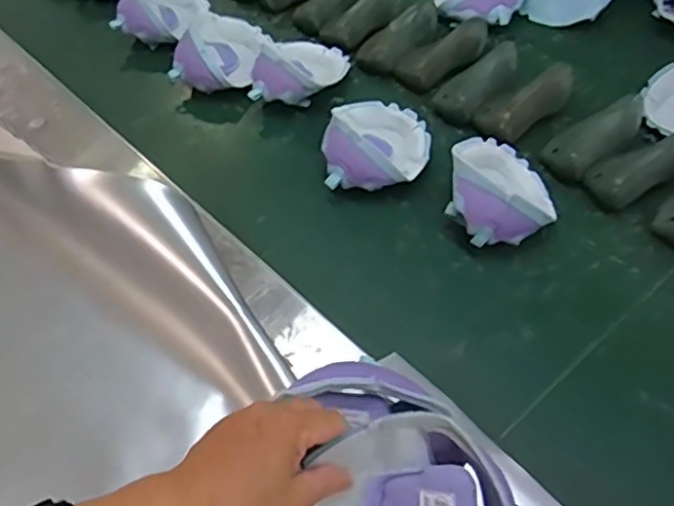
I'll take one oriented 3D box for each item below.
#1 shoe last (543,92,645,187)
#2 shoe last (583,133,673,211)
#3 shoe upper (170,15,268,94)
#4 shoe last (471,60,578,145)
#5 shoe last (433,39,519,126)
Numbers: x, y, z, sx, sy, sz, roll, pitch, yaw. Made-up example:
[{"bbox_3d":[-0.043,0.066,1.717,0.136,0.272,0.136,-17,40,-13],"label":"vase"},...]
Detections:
[{"bbox_3d":[0.309,-0.137,0.773,0.149,0.041,0.056,-35,54,-8],"label":"shoe last"},{"bbox_3d":[0.343,-0.101,0.741,0.135,0.046,0.059,-27,53,-17],"label":"shoe last"},{"bbox_3d":[-0.160,-0.284,0.933,0.110,0.059,0.138,15,53,17],"label":"shoe upper"},{"bbox_3d":[0.233,-0.188,0.821,0.141,0.050,0.065,-34,55,-22],"label":"shoe last"},{"bbox_3d":[0.185,-0.225,0.861,0.076,0.045,0.143,27,57,25],"label":"shoe last"}]

